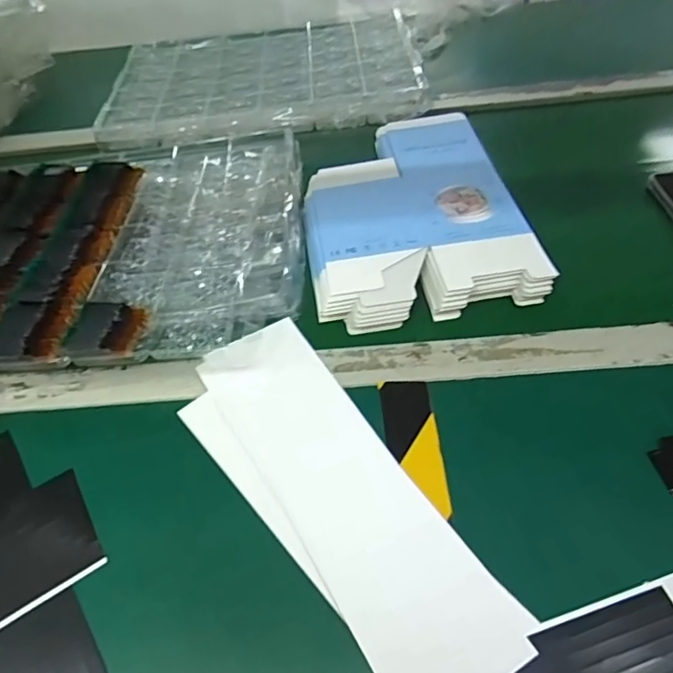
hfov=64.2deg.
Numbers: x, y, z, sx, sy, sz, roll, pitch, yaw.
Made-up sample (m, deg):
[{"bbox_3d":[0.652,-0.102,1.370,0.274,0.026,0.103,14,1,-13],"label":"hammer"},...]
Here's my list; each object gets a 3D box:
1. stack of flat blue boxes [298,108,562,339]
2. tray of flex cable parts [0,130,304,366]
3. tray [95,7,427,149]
[{"bbox_3d":[0.073,-0.140,0.571,0.213,0.024,0.301,-9,49,-1],"label":"stack of flat blue boxes"},{"bbox_3d":[-0.273,-0.113,0.558,0.463,0.029,0.356,-4,49,3],"label":"tray of flex cable parts"},{"bbox_3d":[-0.104,-0.391,0.781,0.432,0.022,0.314,-4,49,3],"label":"tray"}]

